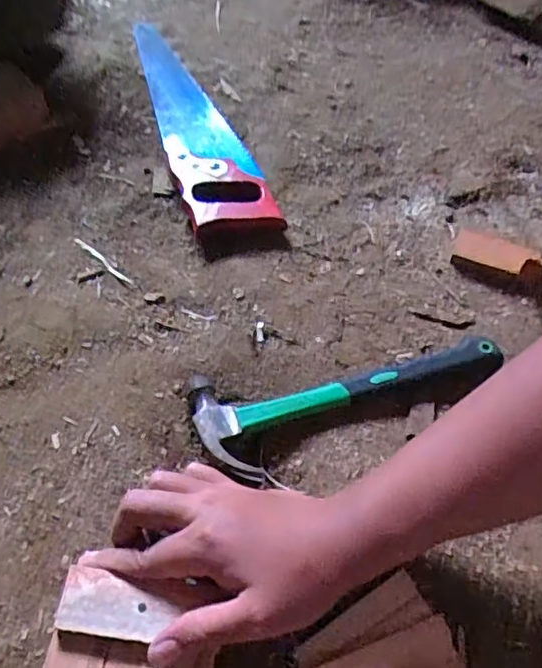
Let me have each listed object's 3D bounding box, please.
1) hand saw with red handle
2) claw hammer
[{"bbox_3d":[-0.099,-0.271,0.694,0.089,0.031,0.448,-15,57,-12],"label":"hand saw with red handle"},{"bbox_3d":[0.067,0.052,0.467,0.257,0.028,0.089,-8,56,-8],"label":"claw hammer"}]

